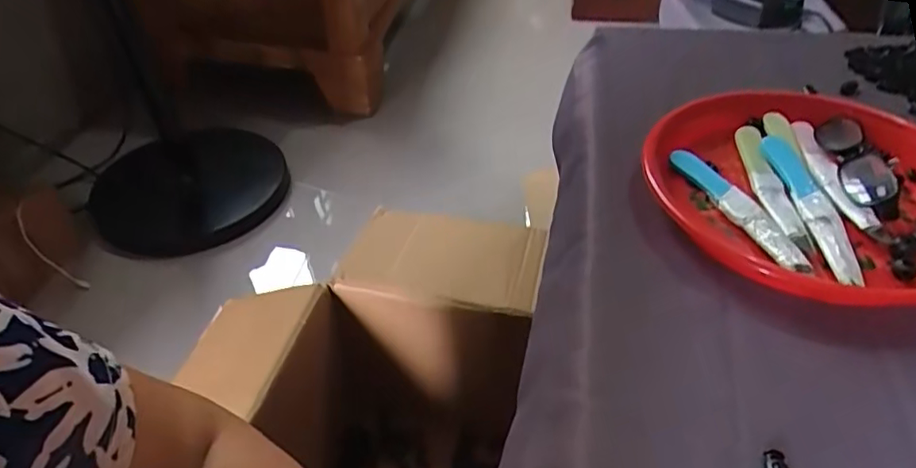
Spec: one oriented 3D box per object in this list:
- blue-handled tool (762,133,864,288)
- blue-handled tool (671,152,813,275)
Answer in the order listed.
[{"bbox_3d":[0.271,-0.026,0.451,0.027,0.011,0.173,1,42,4],"label":"blue-handled tool"},{"bbox_3d":[0.214,-0.022,0.450,0.025,0.010,0.152,-11,43,-9],"label":"blue-handled tool"}]

